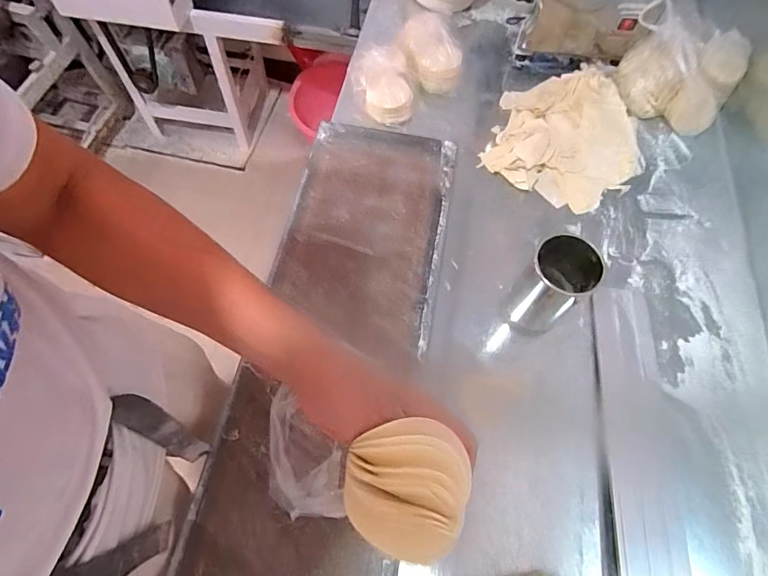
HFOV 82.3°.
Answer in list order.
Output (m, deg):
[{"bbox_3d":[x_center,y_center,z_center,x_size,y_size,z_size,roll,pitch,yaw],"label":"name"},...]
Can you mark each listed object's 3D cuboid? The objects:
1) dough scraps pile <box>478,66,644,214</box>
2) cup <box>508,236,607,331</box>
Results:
[{"bbox_3d":[0.370,-0.318,0.866,0.289,0.050,0.347,21,65,6],"label":"dough scraps pile"},{"bbox_3d":[0.240,0.001,0.647,0.083,0.158,0.089,1,64,-3],"label":"cup"}]

